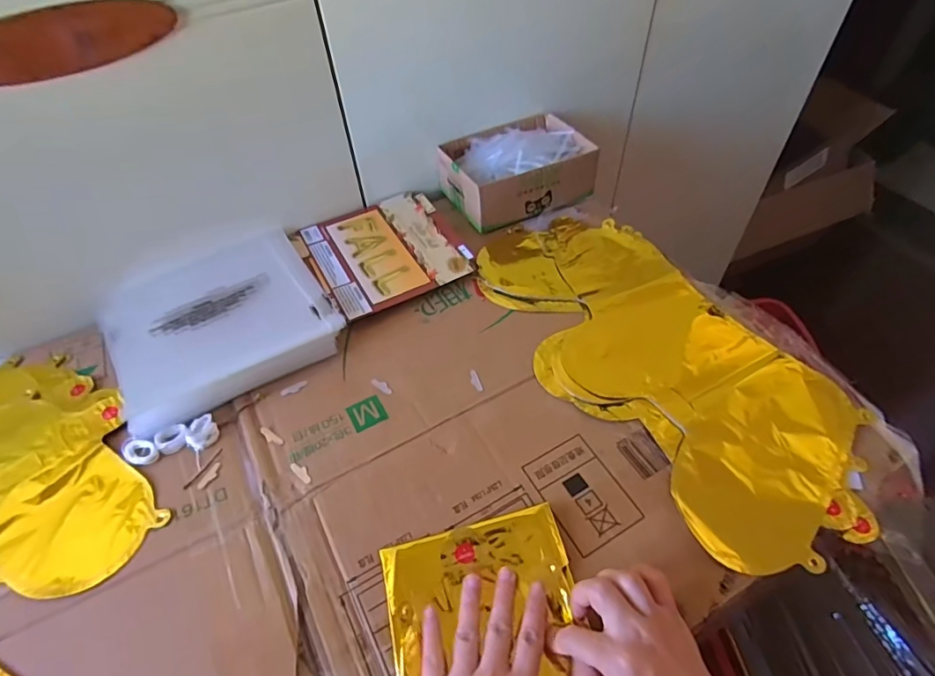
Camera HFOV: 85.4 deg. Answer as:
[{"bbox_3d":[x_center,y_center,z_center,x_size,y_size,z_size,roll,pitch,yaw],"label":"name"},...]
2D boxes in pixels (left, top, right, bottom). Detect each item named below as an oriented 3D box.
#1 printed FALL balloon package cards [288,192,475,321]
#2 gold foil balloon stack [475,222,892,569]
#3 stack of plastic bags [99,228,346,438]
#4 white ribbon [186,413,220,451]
[{"bbox_3d":[-0.107,-0.110,0.639,0.179,0.012,0.186,-24,53,-16],"label":"printed FALL balloon package cards"},{"bbox_3d":[0.189,0.006,0.529,0.220,0.014,0.443,-25,54,-17],"label":"gold foil balloon stack"},{"bbox_3d":[-0.278,-0.029,0.568,0.218,0.024,0.229,-26,54,-18],"label":"stack of plastic bags"},{"bbox_3d":[-0.253,0.090,0.482,0.027,0.010,0.028,-31,55,-21],"label":"white ribbon"}]

